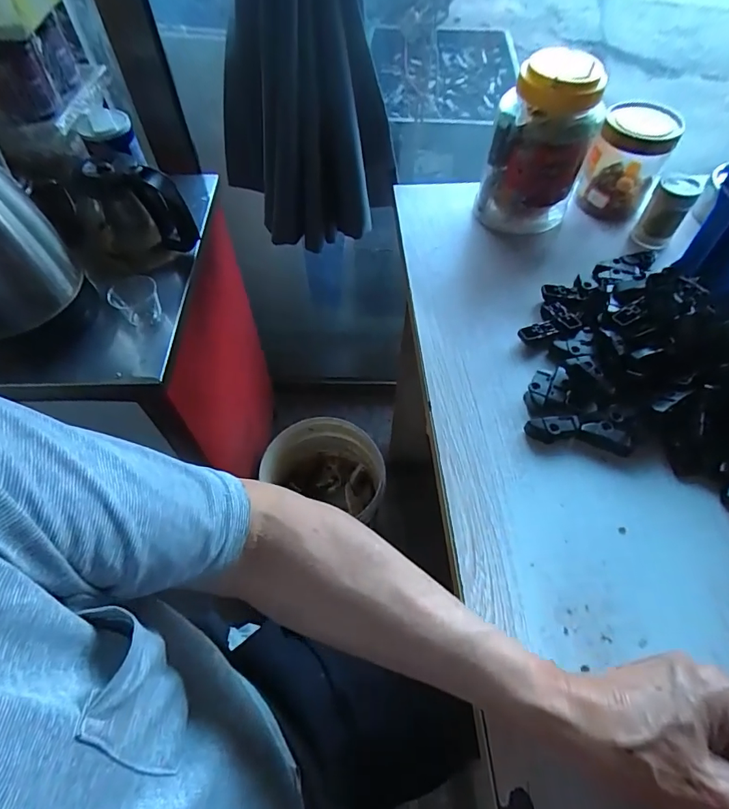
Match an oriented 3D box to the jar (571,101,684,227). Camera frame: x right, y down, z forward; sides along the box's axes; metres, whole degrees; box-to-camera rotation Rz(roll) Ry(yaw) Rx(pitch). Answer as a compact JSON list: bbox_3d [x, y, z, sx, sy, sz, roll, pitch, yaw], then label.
[{"bbox_3d":[0.324,-0.299,0.576,0.087,0.120,0.075,27,61,16],"label":"jar"}]

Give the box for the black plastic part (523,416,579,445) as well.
[{"bbox_3d":[0.170,0.022,0.415,0.045,0.015,0.019,-9,57,9],"label":"black plastic part"}]

